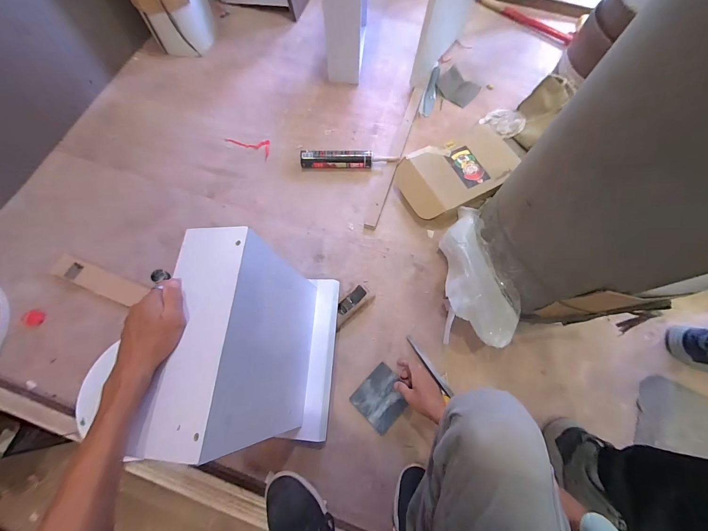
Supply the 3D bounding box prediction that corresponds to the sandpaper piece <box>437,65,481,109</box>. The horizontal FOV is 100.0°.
[{"bbox_3d":[0.357,-0.612,1.018,0.127,0.028,0.123,36,74,13],"label":"sandpaper piece"}]

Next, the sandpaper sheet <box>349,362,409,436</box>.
[{"bbox_3d":[0.064,0.304,0.686,0.115,0.006,0.105,-43,73,-13],"label":"sandpaper sheet"}]

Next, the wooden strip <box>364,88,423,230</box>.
[{"bbox_3d":[0.133,-0.353,0.925,0.034,0.008,0.549,18,71,7],"label":"wooden strip"}]

